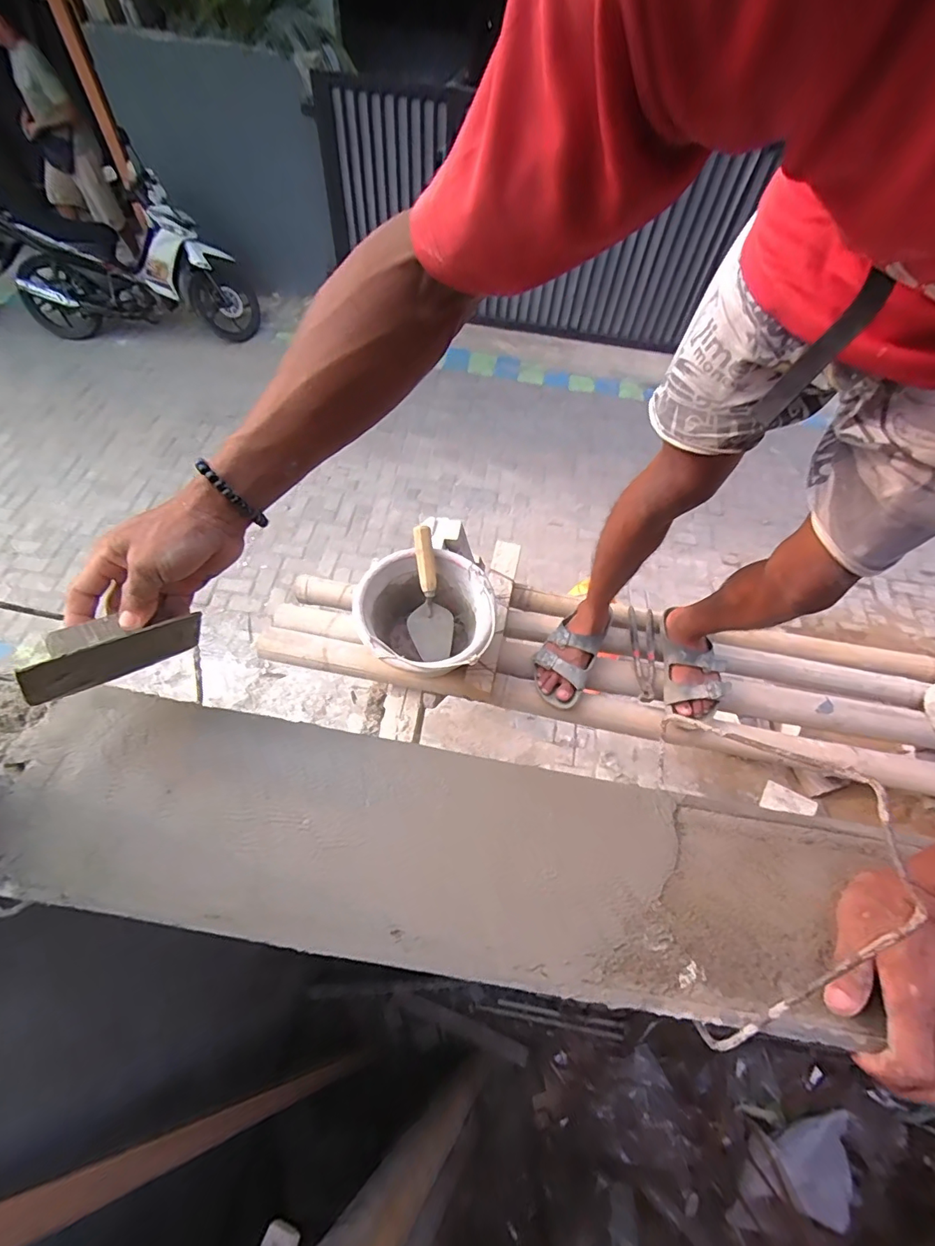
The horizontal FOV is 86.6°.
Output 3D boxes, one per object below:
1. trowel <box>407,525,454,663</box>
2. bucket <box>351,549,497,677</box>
[{"bbox_3d":[-0.078,-0.062,0.963,0.090,0.247,0.048,-9,17,-9],"label":"trowel"},{"bbox_3d":[-0.080,0.008,0.962,0.242,0.173,0.265,2,59,-3],"label":"bucket"}]

